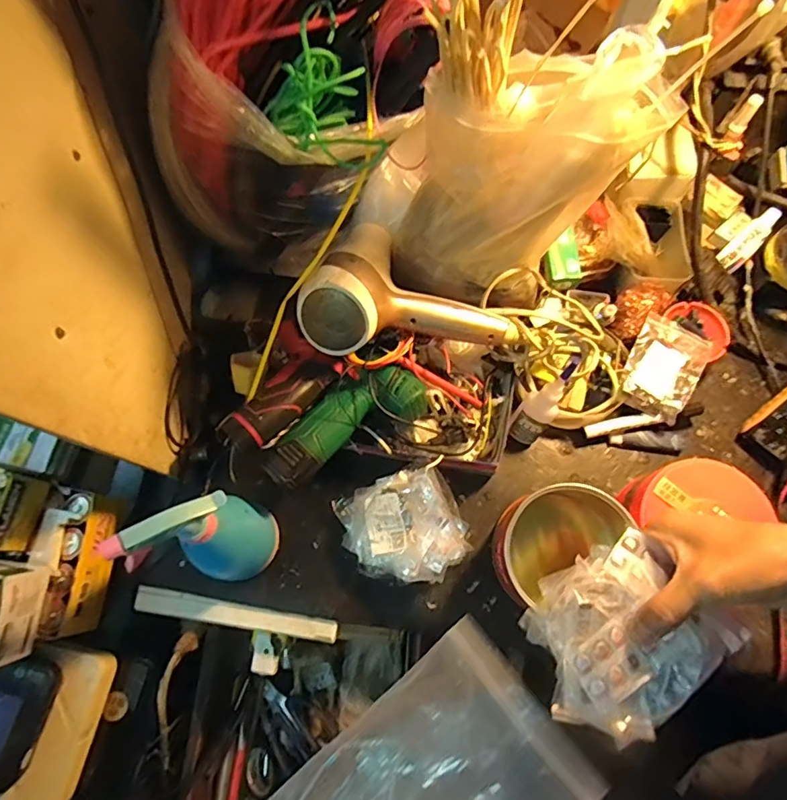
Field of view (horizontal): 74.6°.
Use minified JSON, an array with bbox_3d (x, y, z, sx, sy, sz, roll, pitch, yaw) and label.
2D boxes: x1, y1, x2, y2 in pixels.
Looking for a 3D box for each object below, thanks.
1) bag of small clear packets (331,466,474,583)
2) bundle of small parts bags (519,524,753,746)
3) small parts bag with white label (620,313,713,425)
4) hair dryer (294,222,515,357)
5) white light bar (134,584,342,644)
[{"bbox_3d":[0.011,0.135,0.546,0.121,0.062,0.113,-24,74,-7],"label":"bag of small clear packets"},{"bbox_3d":[0.171,0.172,0.383,0.142,0.038,0.112,-34,75,-9],"label":"bundle of small parts bags"},{"bbox_3d":[0.311,-0.039,0.594,0.076,0.017,0.105,27,75,9],"label":"small parts bag with white label"},{"bbox_3d":[0.016,-0.091,0.522,0.221,0.073,0.105,8,71,-22],"label":"hair dryer"},{"bbox_3d":[-0.169,0.228,0.547,0.218,0.009,0.024,9,73,3],"label":"white light bar"}]

